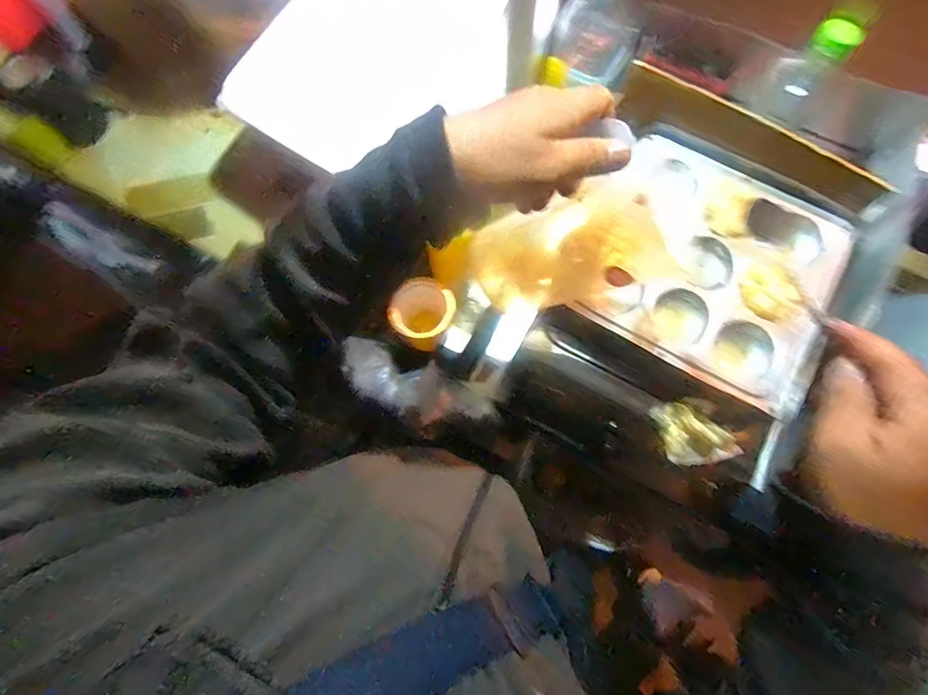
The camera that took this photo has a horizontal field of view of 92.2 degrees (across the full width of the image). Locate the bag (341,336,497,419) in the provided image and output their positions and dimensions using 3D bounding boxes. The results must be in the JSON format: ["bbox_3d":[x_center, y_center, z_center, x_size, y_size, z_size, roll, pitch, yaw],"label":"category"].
[{"bbox_3d":[-0.085,0.036,0.520,0.114,0.024,0.067,18,78,5],"label":"bag"}]

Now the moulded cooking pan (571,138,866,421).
[{"bbox_3d":[0.258,-0.092,0.479,0.252,0.036,0.248,34,79,8],"label":"moulded cooking pan"}]

